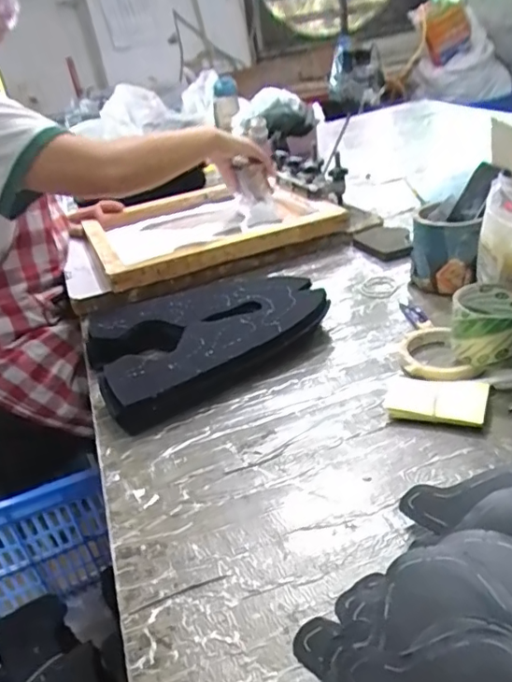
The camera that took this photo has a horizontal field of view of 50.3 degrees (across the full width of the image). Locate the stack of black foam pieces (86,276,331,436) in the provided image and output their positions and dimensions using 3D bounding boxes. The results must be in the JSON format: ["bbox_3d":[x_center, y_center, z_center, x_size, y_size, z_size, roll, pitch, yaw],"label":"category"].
[{"bbox_3d":[-0.071,-0.015,0.723,0.311,0.055,0.234,-24,33,-22],"label":"stack of black foam pieces"}]

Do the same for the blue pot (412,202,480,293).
[{"bbox_3d":[0.263,-0.130,0.761,0.082,0.098,0.101,0,31,18],"label":"blue pot"}]

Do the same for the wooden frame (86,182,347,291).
[{"bbox_3d":[-0.104,-0.219,1.073,0.417,0.077,0.398,-19,31,-15],"label":"wooden frame"}]

